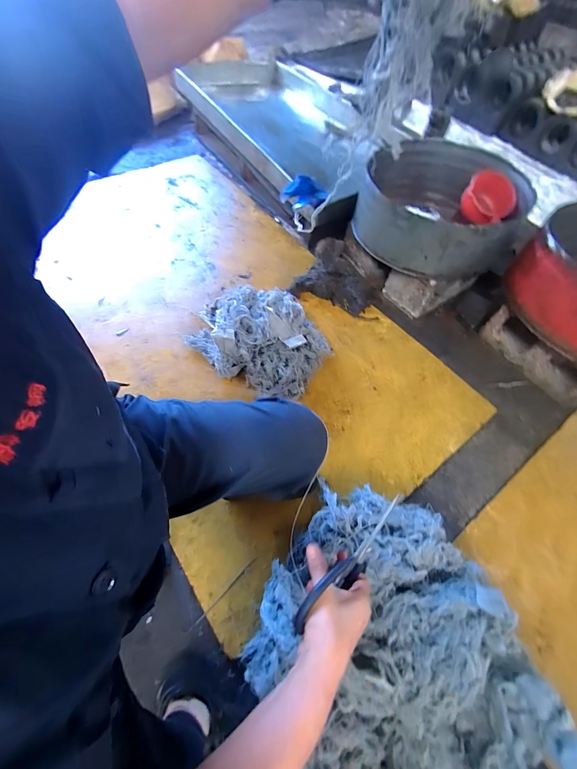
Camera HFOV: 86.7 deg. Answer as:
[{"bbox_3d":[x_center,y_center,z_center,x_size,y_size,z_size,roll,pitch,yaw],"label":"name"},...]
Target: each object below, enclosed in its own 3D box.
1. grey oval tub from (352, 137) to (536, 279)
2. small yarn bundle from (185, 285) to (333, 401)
[{"bbox_3d":[0.516,-0.630,1.092,0.521,0.203,0.538,9,59,1],"label":"grey oval tub"},{"bbox_3d":[-0.107,-0.184,1.029,0.463,0.142,0.364,39,64,17],"label":"small yarn bundle"}]

